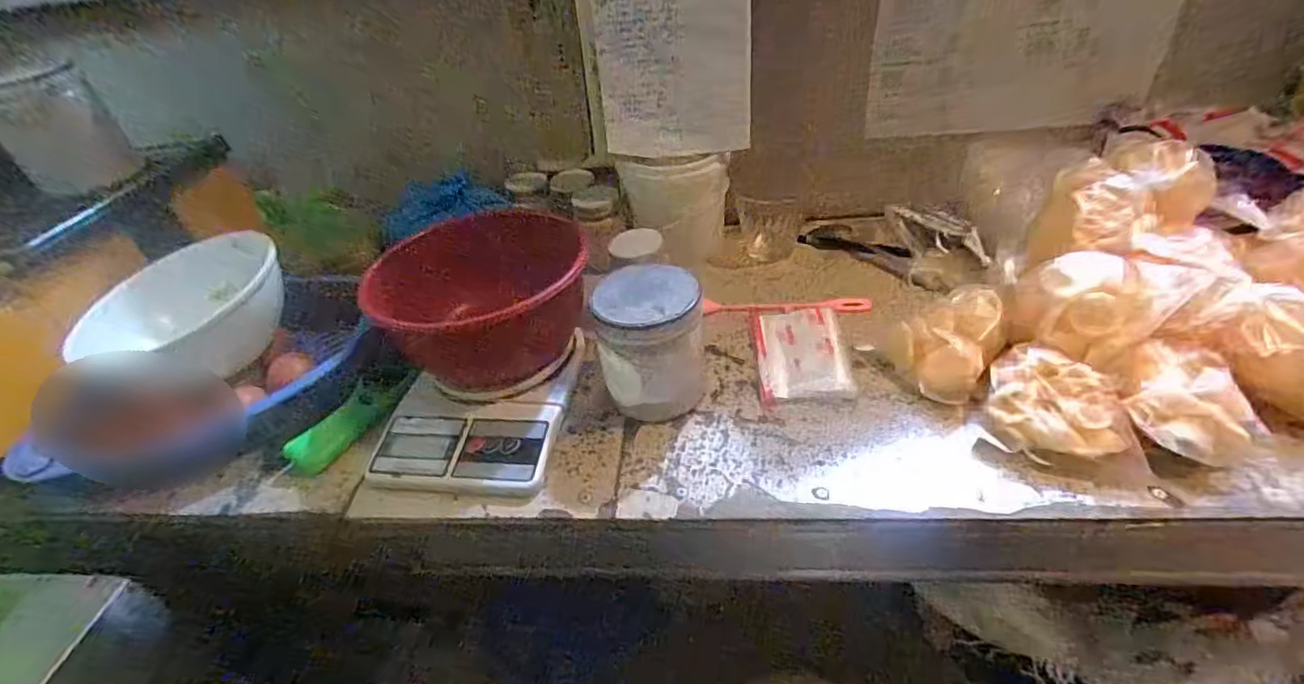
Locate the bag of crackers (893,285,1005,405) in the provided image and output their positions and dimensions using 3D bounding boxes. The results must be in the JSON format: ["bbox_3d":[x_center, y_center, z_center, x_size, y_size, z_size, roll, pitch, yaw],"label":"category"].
[{"bbox_3d":[0.250,0.000,0.470,0.074,0.058,0.069,-19,41,-14],"label":"bag of crackers"}]

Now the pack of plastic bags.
[{"bbox_3d":[0.137,0.006,0.529,0.080,0.014,0.125,-2,39,6],"label":"pack of plastic bags"}]

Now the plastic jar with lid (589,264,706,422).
[{"bbox_3d":[0.001,0.002,0.480,0.082,0.104,0.082,-4,39,3],"label":"plastic jar with lid"}]

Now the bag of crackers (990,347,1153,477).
[{"bbox_3d":[0.297,0.044,0.415,0.088,0.046,0.074,4,40,13],"label":"bag of crackers"}]

